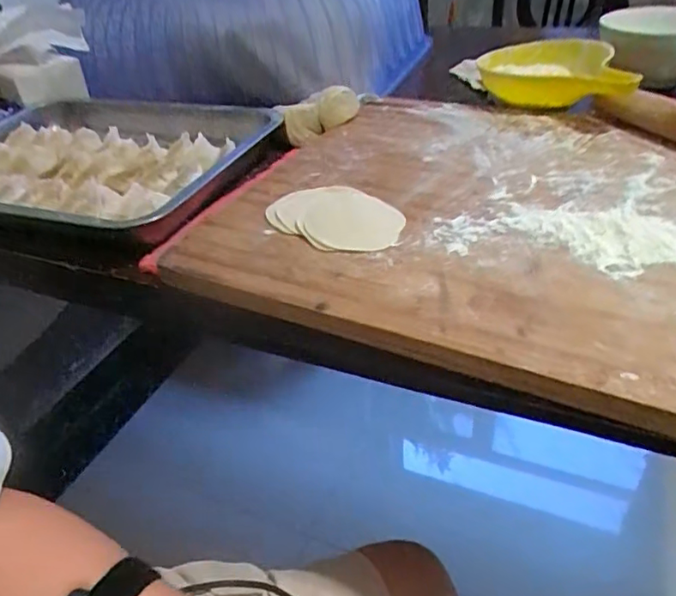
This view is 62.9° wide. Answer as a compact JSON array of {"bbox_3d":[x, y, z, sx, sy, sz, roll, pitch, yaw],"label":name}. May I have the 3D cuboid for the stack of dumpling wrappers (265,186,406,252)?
[{"bbox_3d":[-0.002,-0.065,0.438,0.118,0.008,0.075,25,47,34],"label":"stack of dumpling wrappers"}]

